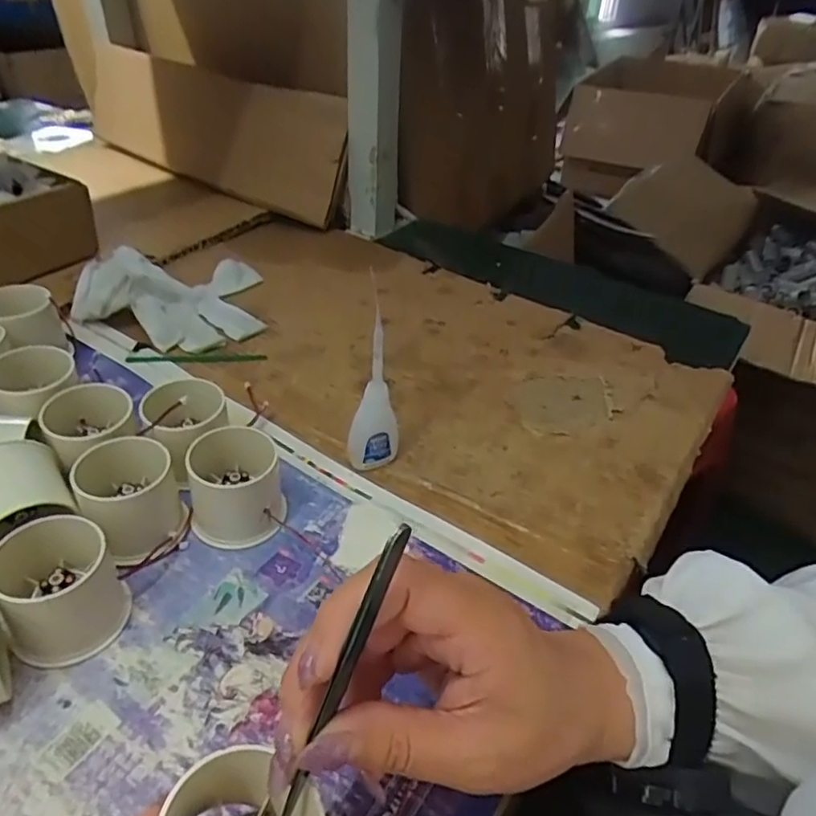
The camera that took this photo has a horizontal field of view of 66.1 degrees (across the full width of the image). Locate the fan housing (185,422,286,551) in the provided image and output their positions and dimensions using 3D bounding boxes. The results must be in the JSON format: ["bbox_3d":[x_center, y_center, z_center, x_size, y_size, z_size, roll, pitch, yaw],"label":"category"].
[{"bbox_3d":[-0.103,0.048,0.373,0.054,0.049,0.049,-4,39,-12],"label":"fan housing"}]

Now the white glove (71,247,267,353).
[{"bbox_3d":[-0.205,-0.098,0.540,0.151,0.044,0.129,-6,40,-14],"label":"white glove"}]

